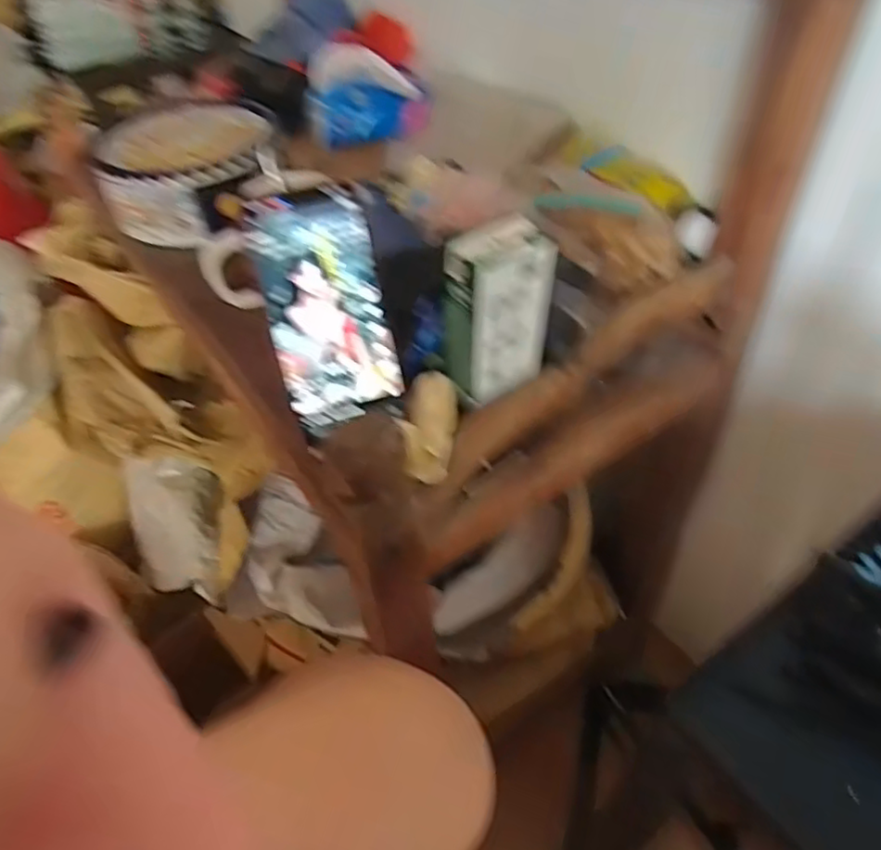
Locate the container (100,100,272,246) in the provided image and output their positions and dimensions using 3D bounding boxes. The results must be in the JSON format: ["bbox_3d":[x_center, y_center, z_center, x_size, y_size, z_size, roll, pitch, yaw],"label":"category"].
[{"bbox_3d":[-0.258,-0.273,0.694,0.175,0.067,0.190,-14,47,-9],"label":"container"}]

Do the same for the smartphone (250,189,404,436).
[{"bbox_3d":[-0.072,-0.072,0.422,0.071,0.140,0.006,-14,14,-12],"label":"smartphone"}]

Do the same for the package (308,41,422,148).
[{"bbox_3d":[-0.091,-0.386,0.774,0.135,0.088,0.048,0,46,4],"label":"package"}]

